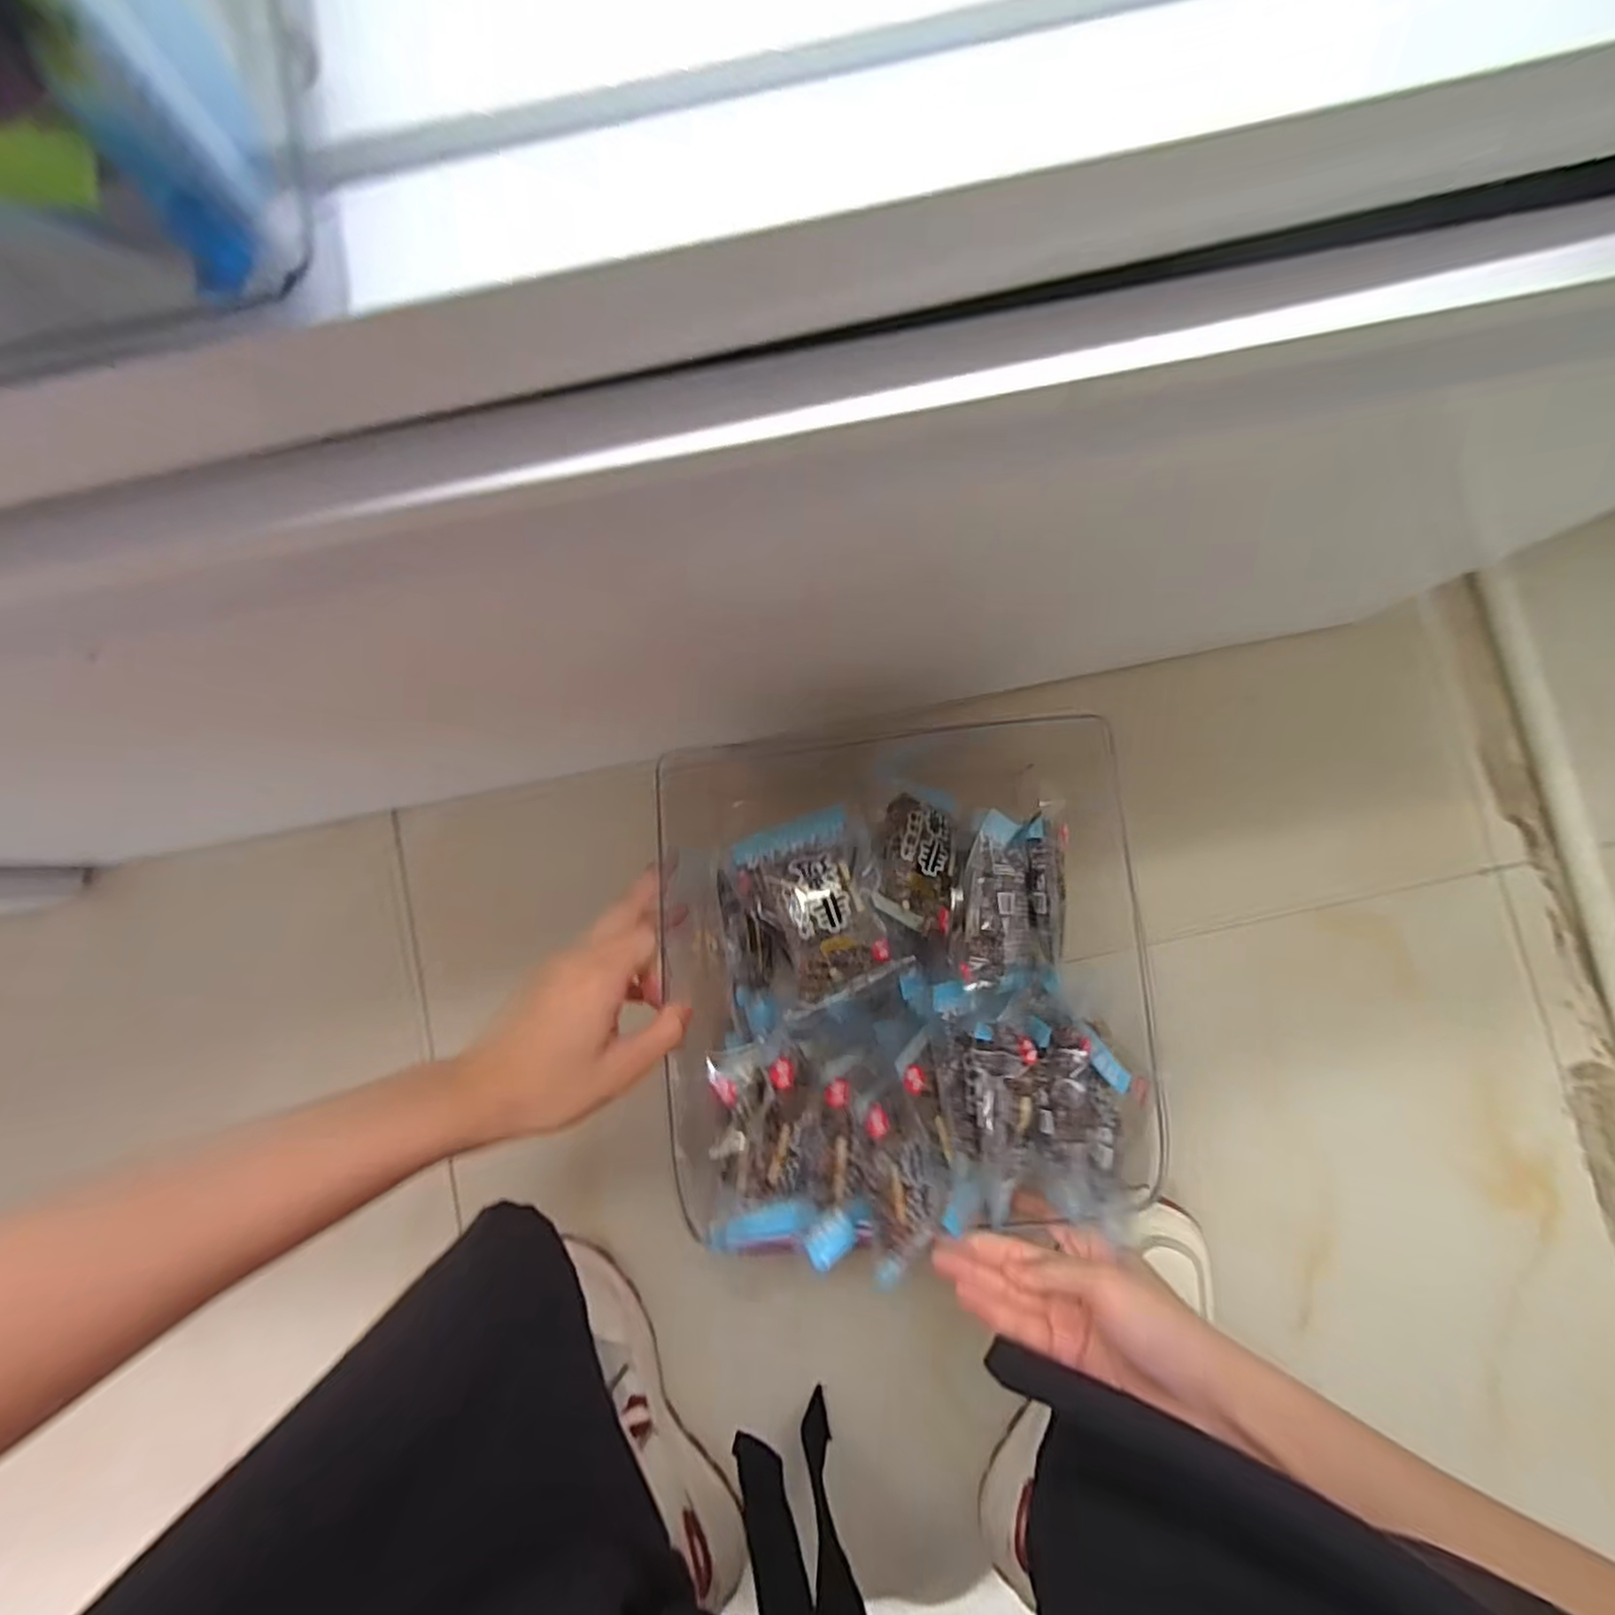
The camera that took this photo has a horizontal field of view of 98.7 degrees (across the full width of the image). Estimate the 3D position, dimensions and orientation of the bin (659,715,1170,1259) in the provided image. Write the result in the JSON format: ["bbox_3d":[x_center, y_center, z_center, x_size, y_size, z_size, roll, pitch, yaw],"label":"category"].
[{"bbox_3d":[0.050,0.095,0.417,0.244,0.095,0.289,-3,84,5],"label":"bin"}]

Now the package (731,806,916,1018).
[{"bbox_3d":[0.005,0.062,0.421,0.087,0.037,0.113,-26,81,-8],"label":"package"}]

